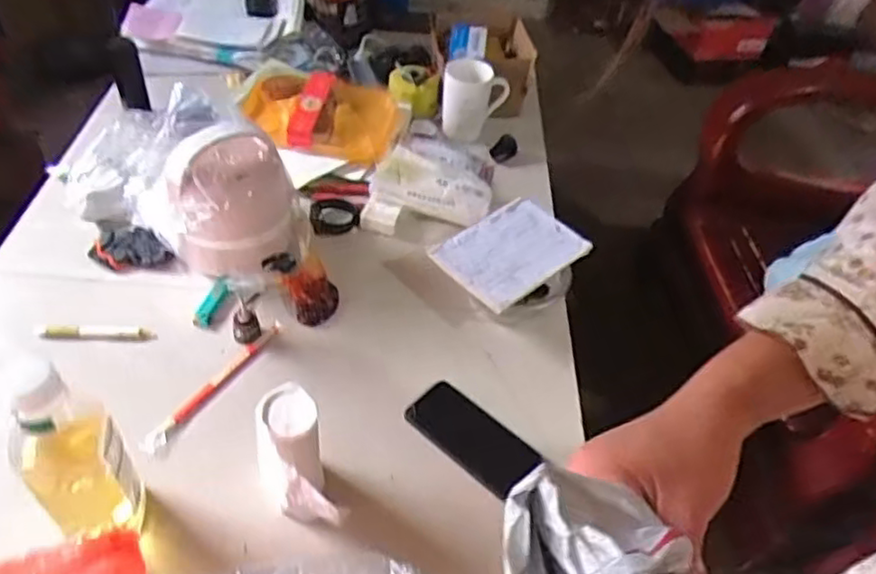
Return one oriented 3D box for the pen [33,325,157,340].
[{"bbox_3d":[-0.412,0.055,0.808,0.133,0.012,0.018,2,47,-5],"label":"pen"}]

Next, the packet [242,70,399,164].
[{"bbox_3d":[-0.184,-0.273,1.065,0.224,0.073,0.202,13,47,5],"label":"packet"}]

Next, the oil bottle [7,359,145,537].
[{"bbox_3d":[-0.308,0.150,0.576,0.075,0.215,0.057,-31,57,-31],"label":"oil bottle"}]

